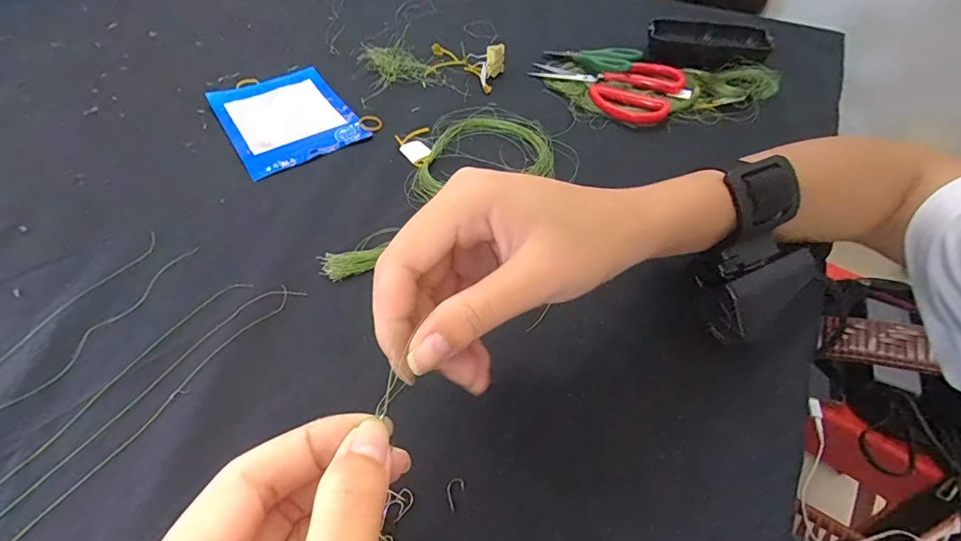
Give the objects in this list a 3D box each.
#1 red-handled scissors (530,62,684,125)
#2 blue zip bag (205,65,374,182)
[{"bbox_3d":[0.111,-0.175,0.420,0.134,0.011,0.088,24,54,19],"label":"red-handled scissors"},{"bbox_3d":[-0.168,-0.135,0.397,0.099,0.010,0.130,-27,55,-21],"label":"blue zip bag"}]

